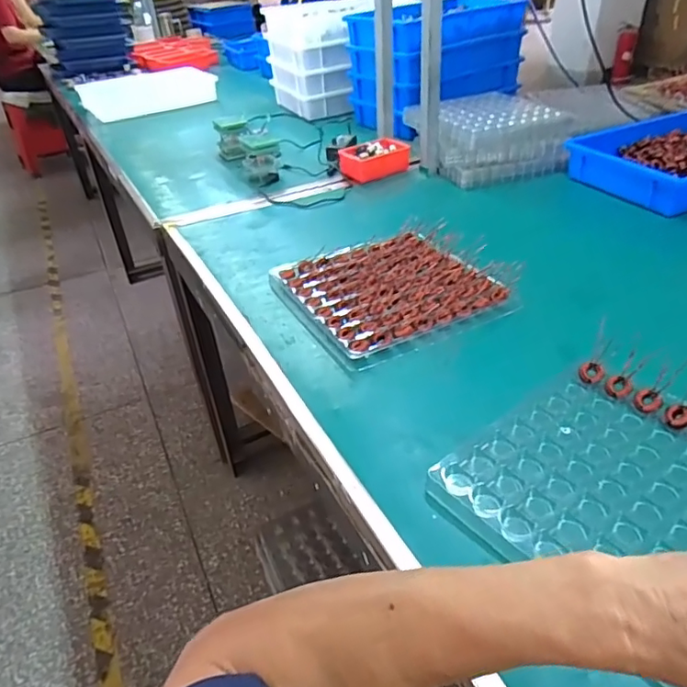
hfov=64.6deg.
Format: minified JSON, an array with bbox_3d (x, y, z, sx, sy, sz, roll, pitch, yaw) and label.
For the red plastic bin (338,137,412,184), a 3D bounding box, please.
[{"bbox_3d":[0.073,-0.424,1.267,0.152,0.065,0.111,-25,41,-26],"label":"red plastic bin"}]

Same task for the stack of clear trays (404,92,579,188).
[{"bbox_3d":[0.329,-0.491,1.284,0.315,0.109,0.309,-13,37,-13],"label":"stack of clear trays"}]

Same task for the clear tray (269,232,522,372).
[{"bbox_3d":[0.064,-0.083,0.838,0.278,0.039,0.280,-19,39,-20],"label":"clear tray"}]

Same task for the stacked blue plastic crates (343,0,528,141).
[{"bbox_3d":[0.244,-0.789,1.519,0.404,0.270,0.308,-23,40,-24],"label":"stacked blue plastic crates"}]

